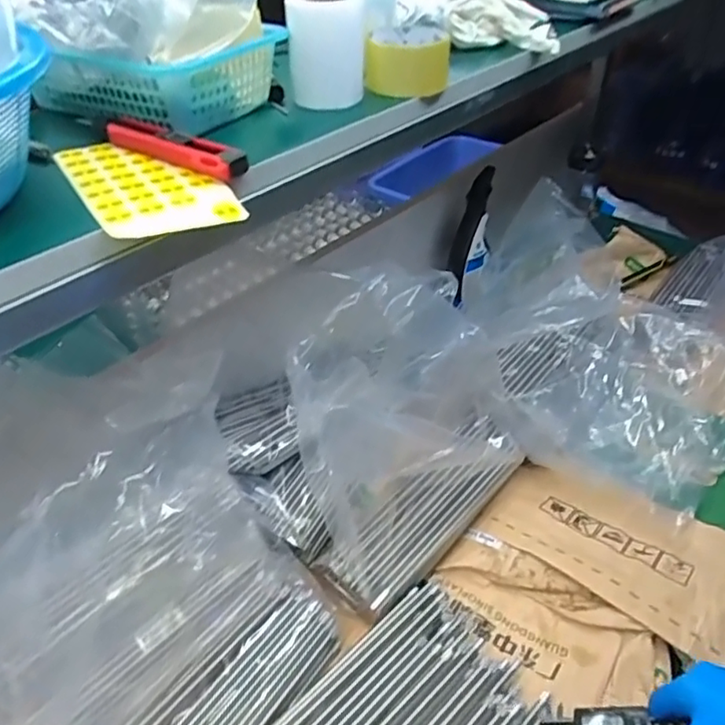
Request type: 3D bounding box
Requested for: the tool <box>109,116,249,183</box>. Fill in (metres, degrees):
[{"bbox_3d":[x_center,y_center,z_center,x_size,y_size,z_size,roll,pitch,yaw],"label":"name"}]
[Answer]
[{"bbox_3d":[-0.145,-0.170,0.478,0.140,0.018,0.033,25,47,26],"label":"tool"}]

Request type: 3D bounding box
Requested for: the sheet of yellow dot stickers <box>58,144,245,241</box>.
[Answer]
[{"bbox_3d":[-0.162,-0.133,0.451,0.088,0.007,0.169,-24,47,-26],"label":"sheet of yellow dot stickers"}]

